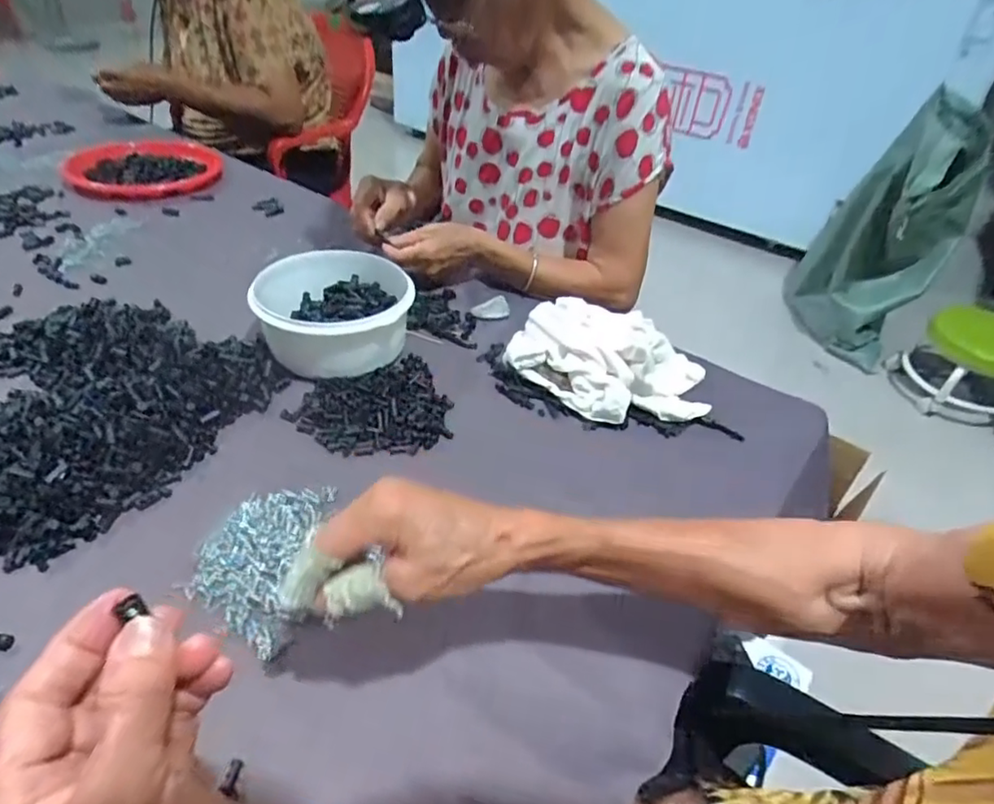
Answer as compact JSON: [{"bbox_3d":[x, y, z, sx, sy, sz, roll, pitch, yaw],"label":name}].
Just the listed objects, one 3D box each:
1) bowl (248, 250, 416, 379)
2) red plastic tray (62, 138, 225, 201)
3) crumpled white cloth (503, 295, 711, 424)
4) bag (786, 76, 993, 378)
[{"bbox_3d":[-0.175,-0.094,0.638,0.161,0.068,0.157,-2,41,-11],"label":"bowl"},{"bbox_3d":[-0.562,-0.373,0.958,0.228,0.037,0.209,-19,47,-28],"label":"red plastic tray"},{"bbox_3d":[0.118,-0.044,0.627,0.211,0.064,0.141,6,40,-1],"label":"crumpled white cloth"},{"bbox_3d":[1.005,-0.441,1.571,0.342,0.569,0.383,29,45,24],"label":"bag"}]

